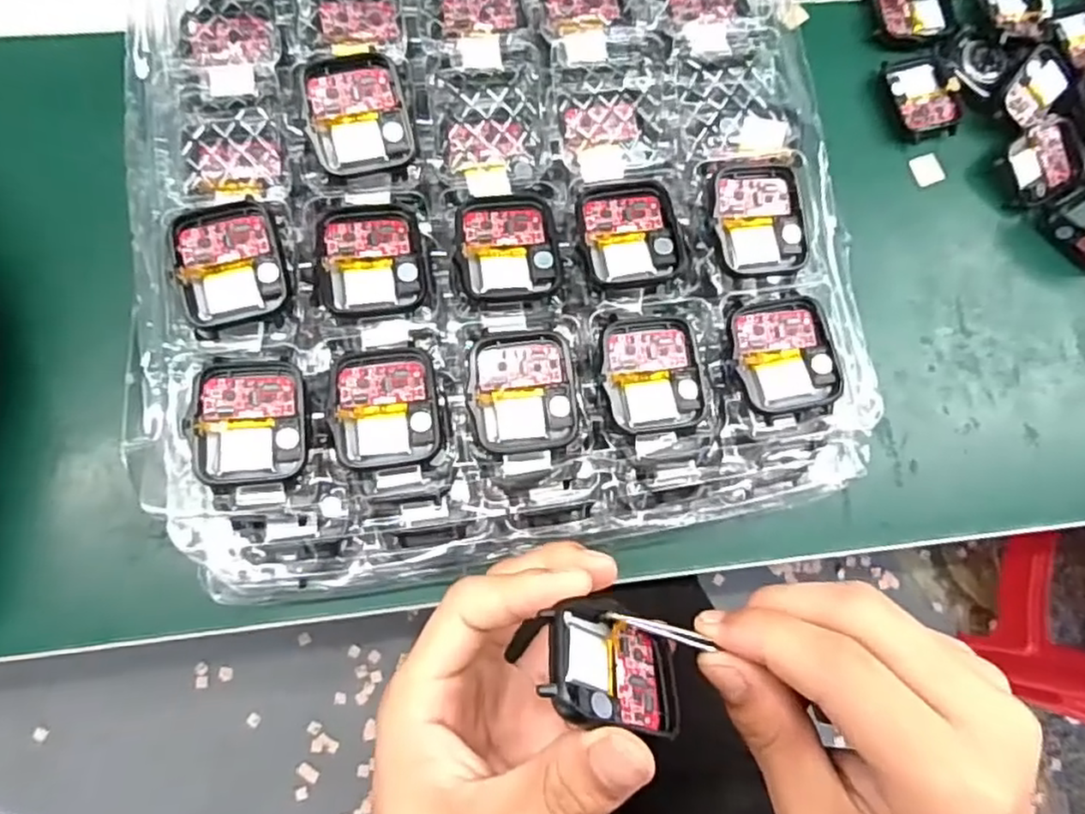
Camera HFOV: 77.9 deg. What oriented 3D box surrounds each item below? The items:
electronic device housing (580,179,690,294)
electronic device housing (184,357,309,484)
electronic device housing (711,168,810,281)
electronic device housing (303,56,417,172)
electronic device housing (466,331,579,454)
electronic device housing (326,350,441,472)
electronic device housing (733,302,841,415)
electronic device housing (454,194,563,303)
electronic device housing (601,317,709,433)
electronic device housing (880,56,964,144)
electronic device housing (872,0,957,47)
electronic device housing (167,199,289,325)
[{"bbox_3d":[0.034,-0.067,0.260,0.038,0.010,0.043,-9,81,-6],"label":"electronic device housing"},{"bbox_3d":[-0.102,0.005,0.235,0.037,0.009,0.044,-2,81,-5],"label":"electronic device housing"},{"bbox_3d":[0.084,-0.072,0.260,0.035,0.009,0.042,-9,81,-6],"label":"electronic device housing"},{"bbox_3d":[-0.070,-0.112,0.257,0.036,0.014,0.040,-12,85,-5],"label":"electronic device housing"},{"bbox_3d":[-0.007,-0.005,0.246,0.037,0.006,0.043,-5,81,-5],"label":"electronic device housing"},{"bbox_3d":[-0.056,0.000,0.242,0.037,0.006,0.042,-8,81,-6],"label":"electronic device housing"},{"bbox_3d":[0.091,-0.020,0.252,0.035,0.008,0.041,-9,81,-6],"label":"electronic device housing"},{"bbox_3d":[-0.013,-0.061,0.256,0.039,0.007,0.043,-3,81,-5],"label":"electronic device housing"},{"bbox_3d":[0.041,-0.013,0.250,0.037,0.006,0.042,-7,81,-6],"label":"electronic device housing"},{"bbox_3d":[0.205,-0.167,0.360,0.035,0.006,0.045,-19,82,-7],"label":"electronic device housing"},{"bbox_3d":[0.205,-0.218,0.369,0.043,0.006,0.039,-6,81,-6],"label":"electronic device housing"},{"bbox_3d":[-0.112,-0.052,0.243,0.037,0.012,0.043,-12,81,-6],"label":"electronic device housing"}]

